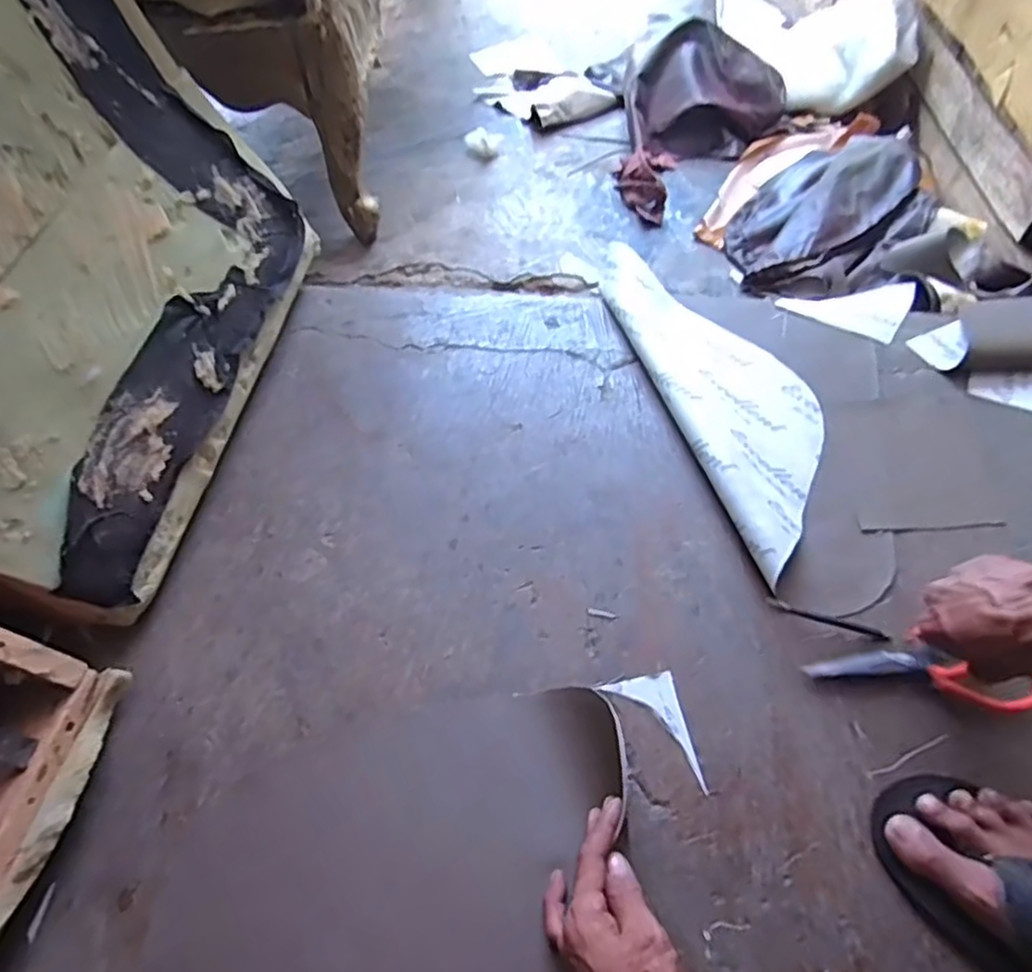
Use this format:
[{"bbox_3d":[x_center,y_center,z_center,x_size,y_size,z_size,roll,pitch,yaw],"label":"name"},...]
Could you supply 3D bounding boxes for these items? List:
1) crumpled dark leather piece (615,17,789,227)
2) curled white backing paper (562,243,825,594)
[{"bbox_3d":[0.295,-0.678,1.265,0.231,0.143,0.396,39,67,24],"label":"crumpled dark leather piece"},{"bbox_3d":[0.236,-0.121,0.790,0.172,0.037,0.475,-18,58,-9],"label":"curled white backing paper"}]

